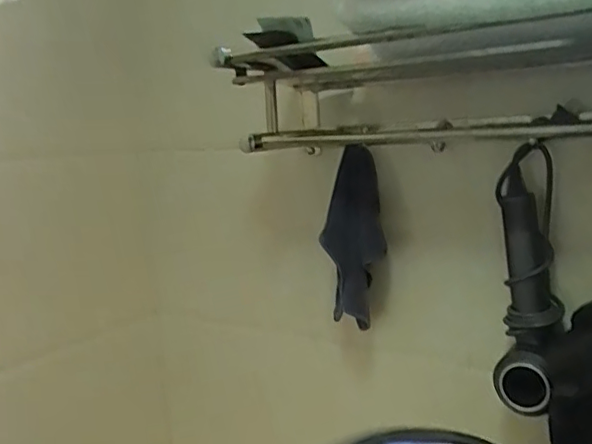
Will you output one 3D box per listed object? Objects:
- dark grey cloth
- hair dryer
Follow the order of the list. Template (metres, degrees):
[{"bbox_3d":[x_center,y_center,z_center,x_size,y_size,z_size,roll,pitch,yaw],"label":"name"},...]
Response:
[{"bbox_3d":[0.077,0.021,0.778,0.079,0.218,0.045,-2,8,9],"label":"dark grey cloth"},{"bbox_3d":[0.264,0.062,0.666,0.069,0.270,0.113,0,9,24],"label":"hair dryer"}]

